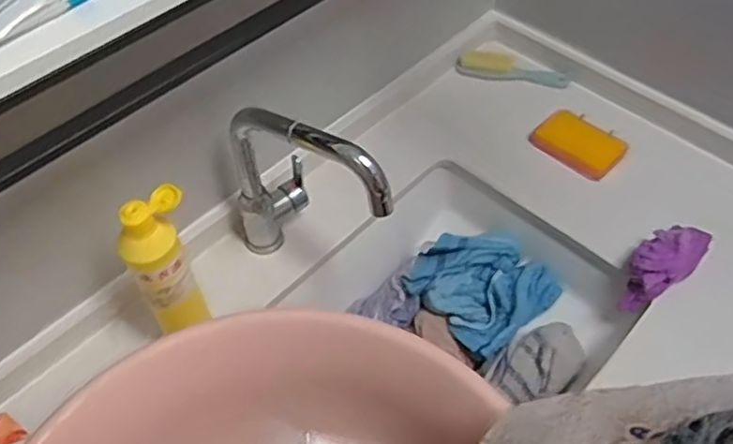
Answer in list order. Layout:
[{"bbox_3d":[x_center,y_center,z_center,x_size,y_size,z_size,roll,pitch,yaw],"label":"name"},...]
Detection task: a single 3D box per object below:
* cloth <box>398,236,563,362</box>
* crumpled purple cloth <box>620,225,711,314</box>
[{"bbox_3d":[0.148,0.077,0.846,0.140,0.051,0.153,-36,60,-24],"label":"cloth"},{"bbox_3d":[0.341,0.051,0.766,0.104,0.073,0.058,-34,60,-23],"label":"crumpled purple cloth"}]

